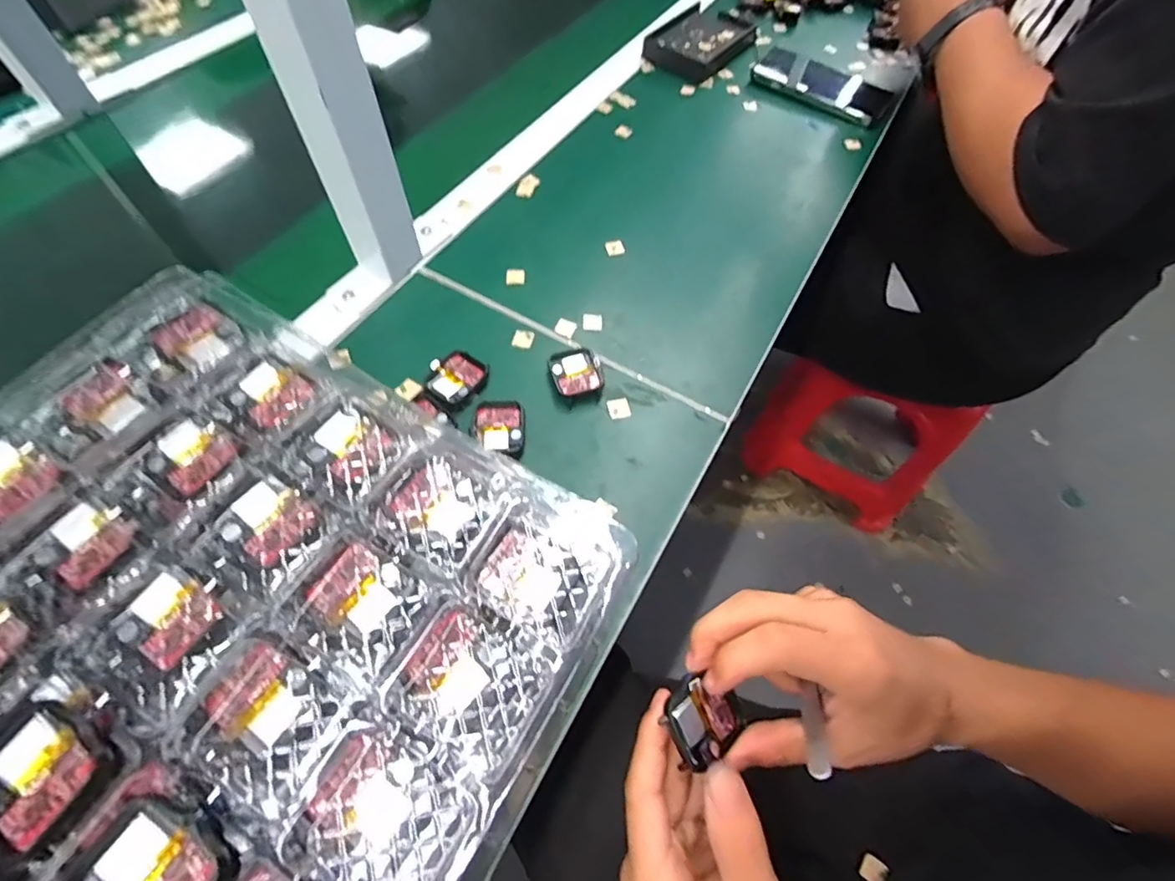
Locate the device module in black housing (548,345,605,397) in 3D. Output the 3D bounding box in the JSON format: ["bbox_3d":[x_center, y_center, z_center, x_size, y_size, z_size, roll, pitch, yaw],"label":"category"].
[{"bbox_3d":[-0.009,-0.054,0.401,0.037,0.011,0.039,-19,63,-12],"label":"device module in black housing"}]

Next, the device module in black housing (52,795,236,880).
[{"bbox_3d":[-0.143,0.141,0.167,0.043,0.007,0.040,30,64,14],"label":"device module in black housing"}]

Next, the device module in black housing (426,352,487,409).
[{"bbox_3d":[-0.100,-0.047,0.394,0.036,0.013,0.043,31,64,15],"label":"device module in black housing"}]

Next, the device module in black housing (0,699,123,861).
[{"bbox_3d":[-0.192,0.113,0.180,0.053,0.009,0.038,29,64,14],"label":"device module in black housing"}]

